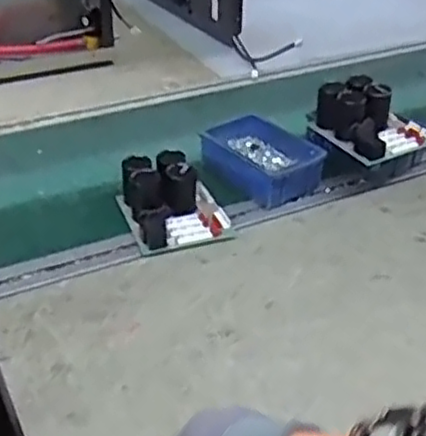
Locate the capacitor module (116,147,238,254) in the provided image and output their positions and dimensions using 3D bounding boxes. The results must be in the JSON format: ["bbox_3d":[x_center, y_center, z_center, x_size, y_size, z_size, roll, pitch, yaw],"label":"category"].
[{"bbox_3d":[-0.043,-0.021,0.776,0.105,0.060,0.117,-13,36,-18],"label":"capacitor module"}]

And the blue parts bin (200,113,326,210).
[{"bbox_3d":[0.059,-0.073,0.868,0.102,0.052,0.151,-21,39,-28],"label":"blue parts bin"}]

